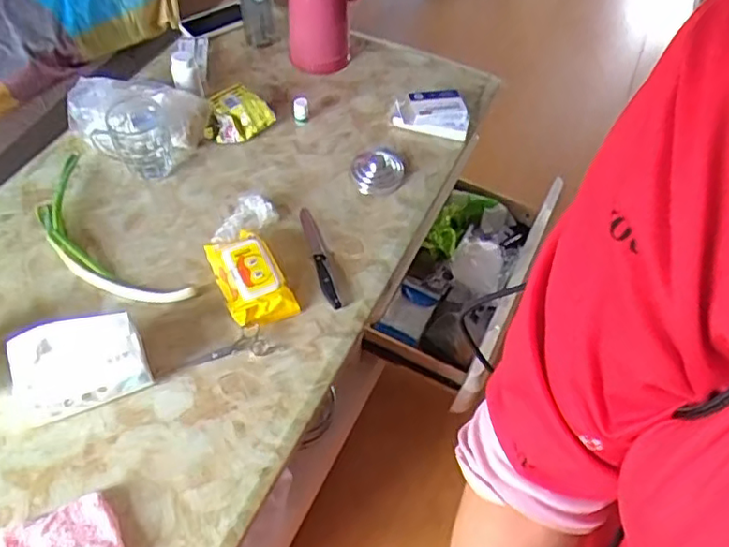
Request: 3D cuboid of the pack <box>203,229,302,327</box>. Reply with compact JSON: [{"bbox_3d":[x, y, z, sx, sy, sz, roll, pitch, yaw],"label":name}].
[{"bbox_3d":[-0.177,0.005,0.932,0.095,0.058,0.159,-25,60,-21],"label":"pack"}]

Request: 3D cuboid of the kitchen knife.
[{"bbox_3d":[-0.074,-0.032,0.989,0.025,0.013,0.207,-11,56,-13],"label":"kitchen knife"}]

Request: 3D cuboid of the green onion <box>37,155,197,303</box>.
[{"bbox_3d":[-0.435,-0.063,0.982,0.123,0.027,0.376,-36,64,-26],"label":"green onion"}]

